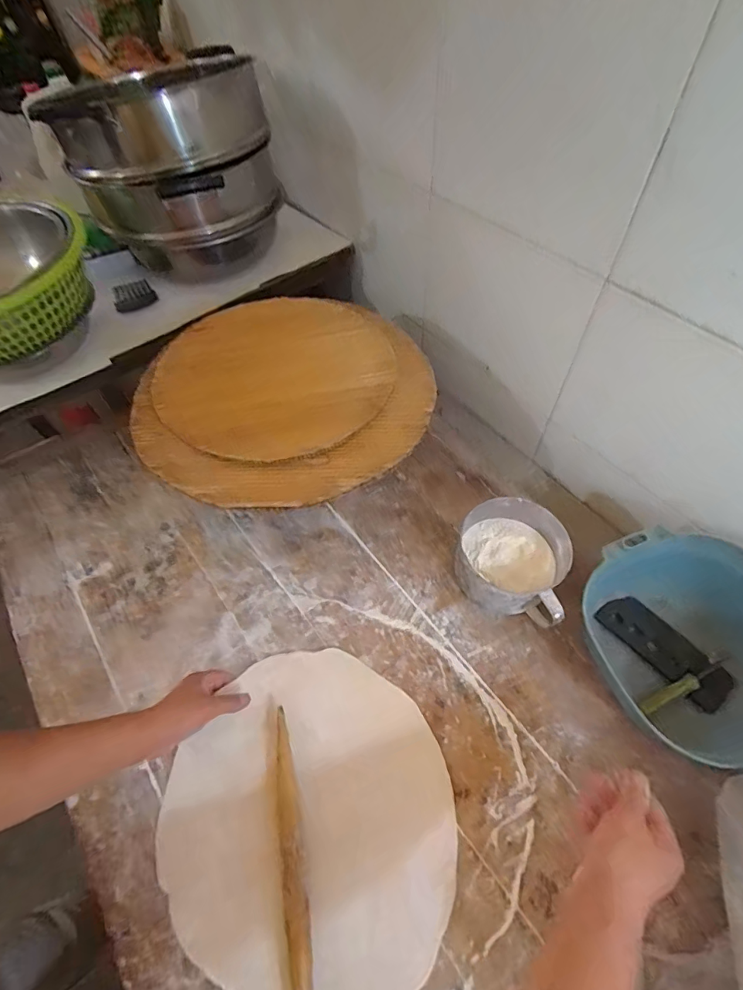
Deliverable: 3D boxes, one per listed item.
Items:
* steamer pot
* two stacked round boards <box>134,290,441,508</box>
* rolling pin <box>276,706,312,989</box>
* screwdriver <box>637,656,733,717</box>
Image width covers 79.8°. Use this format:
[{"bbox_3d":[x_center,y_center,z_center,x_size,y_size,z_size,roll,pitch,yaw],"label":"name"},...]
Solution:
[{"bbox_3d":[-0.334,-0.556,0.807,0.275,0.308,0.316,22,59,14],"label":"steamer pot"},{"bbox_3d":[-0.126,-0.170,0.685,0.424,0.034,0.440,0,56,0],"label":"two stacked round boards"},{"bbox_3d":[-0.085,0.397,0.473,0.029,0.030,0.296,-9,57,-6],"label":"rolling pin"},{"bbox_3d":[0.398,0.239,0.561,0.132,0.022,0.017,-30,60,-1],"label":"screwdriver"}]

